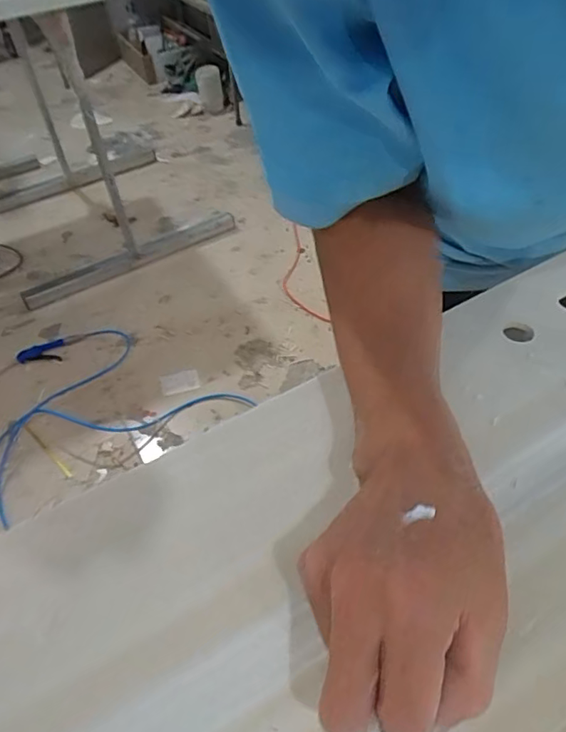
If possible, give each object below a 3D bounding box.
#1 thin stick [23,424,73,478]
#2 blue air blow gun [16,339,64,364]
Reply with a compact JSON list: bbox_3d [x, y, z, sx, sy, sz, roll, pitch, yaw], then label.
[{"bbox_3d":[-0.606,0.220,1.356,0.191,0.014,0.012,43,60,11],"label":"thin stick"},{"bbox_3d":[-0.730,-0.044,1.586,0.151,0.021,0.086,-3,47,2],"label":"blue air blow gun"}]

